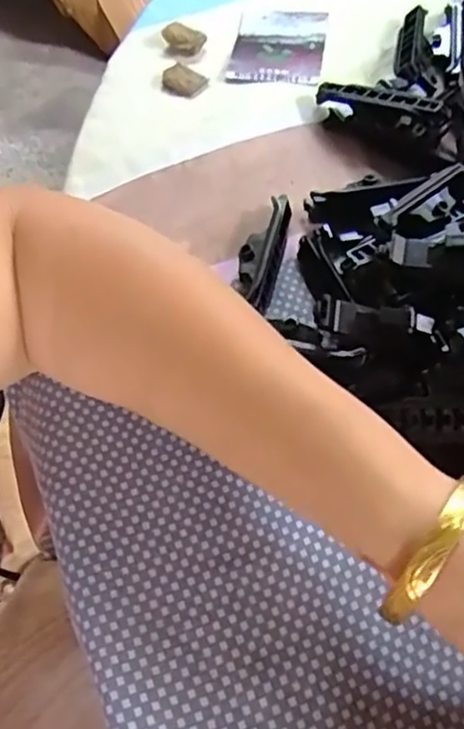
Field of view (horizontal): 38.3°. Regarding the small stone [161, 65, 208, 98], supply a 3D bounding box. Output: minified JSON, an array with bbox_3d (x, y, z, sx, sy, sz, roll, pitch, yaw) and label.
[{"bbox_3d":[-0.031,-0.181,0.426,0.028,0.010,0.018,15,59,8],"label":"small stone"}]

